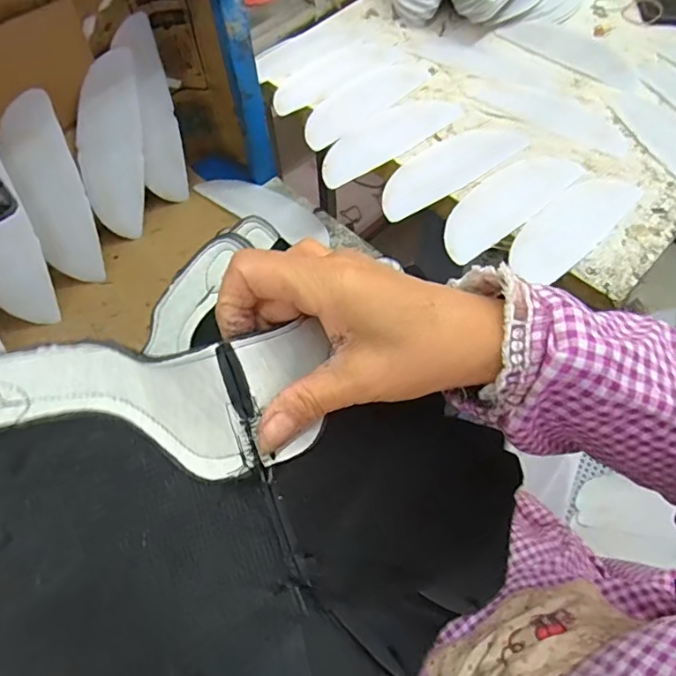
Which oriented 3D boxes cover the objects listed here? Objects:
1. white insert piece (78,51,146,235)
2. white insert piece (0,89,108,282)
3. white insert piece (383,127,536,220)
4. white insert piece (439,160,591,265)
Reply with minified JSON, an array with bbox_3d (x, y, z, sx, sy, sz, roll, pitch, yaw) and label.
[{"bbox_3d":[-0.246,-0.205,0.555,0.066,0.190,0.006,-14,32,-38],"label":"white insert piece"},{"bbox_3d":[-0.287,-0.141,0.518,0.058,0.190,0.009,-20,40,-22],"label":"white insert piece"},{"bbox_3d":[0.124,-0.195,0.576,0.202,0.008,0.066,-32,65,-16],"label":"white insert piece"},{"bbox_3d":[0.180,-0.148,0.546,0.195,0.008,0.066,-36,66,-18],"label":"white insert piece"}]

